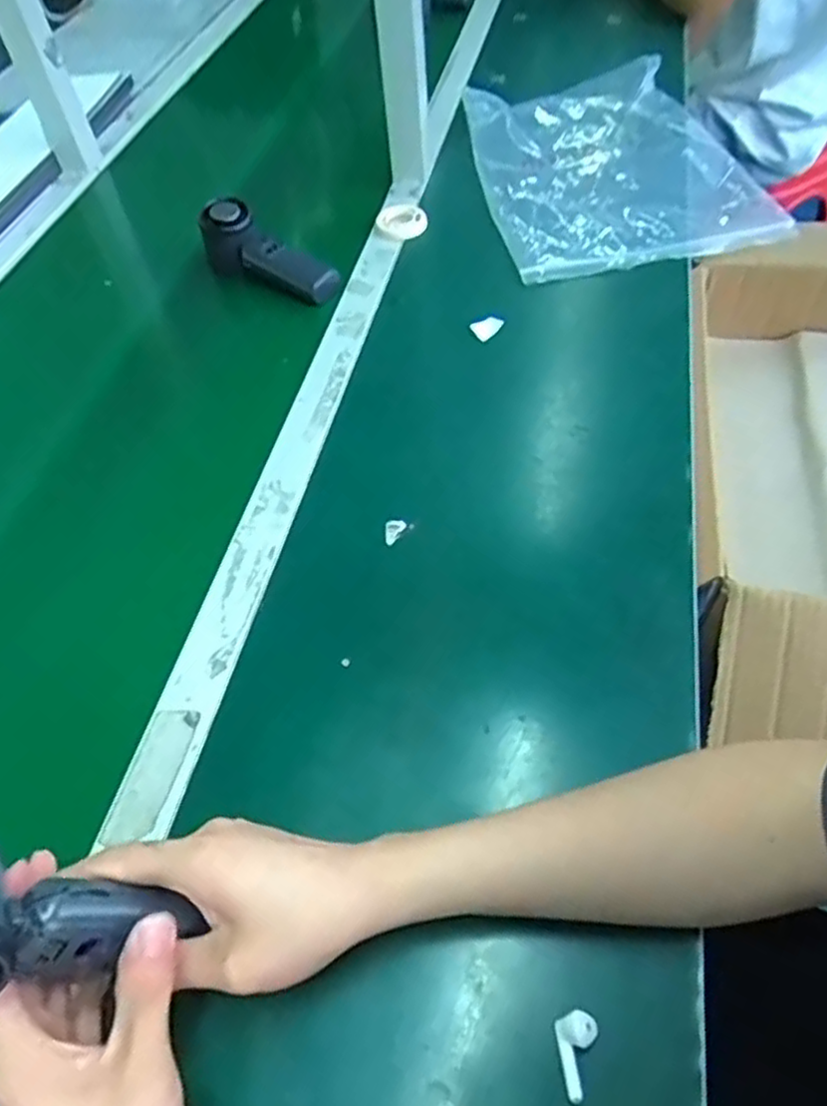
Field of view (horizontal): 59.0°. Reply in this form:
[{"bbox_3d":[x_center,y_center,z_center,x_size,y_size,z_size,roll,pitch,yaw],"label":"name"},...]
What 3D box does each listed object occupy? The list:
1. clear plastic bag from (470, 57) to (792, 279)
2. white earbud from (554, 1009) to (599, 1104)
[{"bbox_3d":[0.221,-0.460,0.851,0.289,0.061,0.392,-11,53,-2],"label":"clear plastic bag"},{"bbox_3d":[0.076,0.242,0.355,0.019,0.014,0.036,15,56,16],"label":"white earbud"}]

